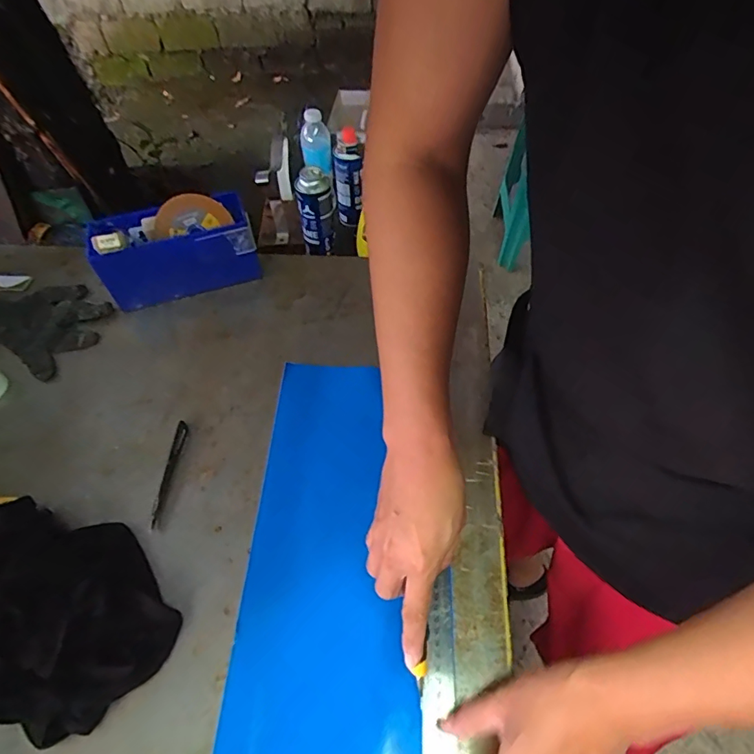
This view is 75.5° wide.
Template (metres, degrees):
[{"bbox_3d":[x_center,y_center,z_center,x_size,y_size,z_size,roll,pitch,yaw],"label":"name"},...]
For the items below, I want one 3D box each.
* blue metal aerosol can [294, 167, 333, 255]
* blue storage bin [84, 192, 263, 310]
[{"bbox_3d":[-0.117,-0.312,0.932,0.061,0.156,0.052,-6,54,-4],"label":"blue metal aerosol can"},{"bbox_3d":[-0.279,-0.177,0.681,0.206,0.126,0.068,-18,56,-12],"label":"blue storage bin"}]

